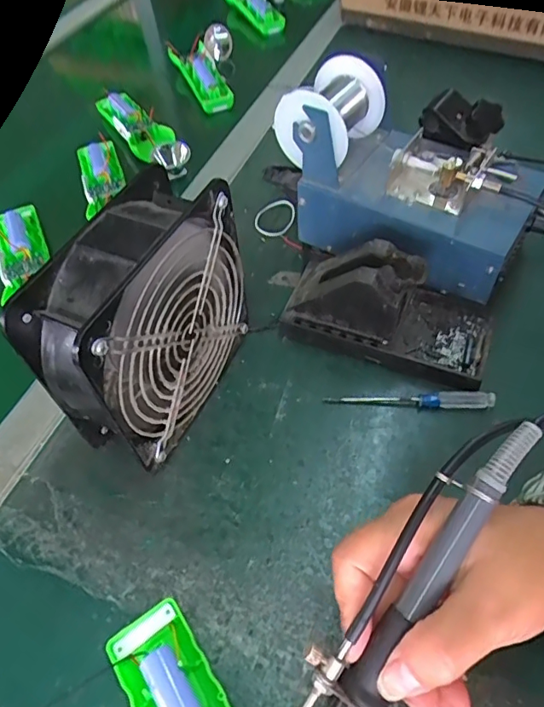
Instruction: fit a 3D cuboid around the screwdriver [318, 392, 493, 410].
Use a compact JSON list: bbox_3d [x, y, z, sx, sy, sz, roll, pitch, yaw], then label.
[{"bbox_3d":[0.100,0.032,0.368,0.120,0.013,0.008,2,52,6],"label":"screwdriver"}]

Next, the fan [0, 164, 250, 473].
[{"bbox_3d":[-0.078,-0.015,0.332,0.061,0.151,0.151,18,56,17],"label":"fan"}]

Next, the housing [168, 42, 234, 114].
[{"bbox_3d":[-0.097,-0.380,0.689,0.048,0.030,0.155,-19,53,-10],"label":"housing"}]

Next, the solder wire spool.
[{"bbox_3d":[0.049,-0.197,0.409,0.065,0.054,0.075,28,59,23],"label":"solder wire spool"}]

